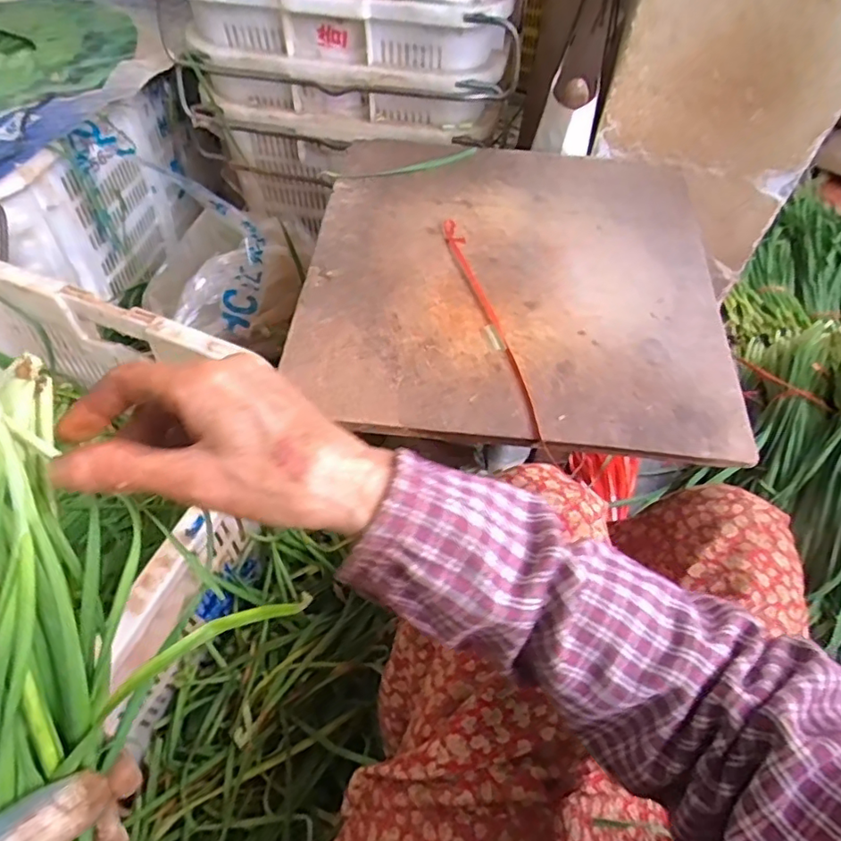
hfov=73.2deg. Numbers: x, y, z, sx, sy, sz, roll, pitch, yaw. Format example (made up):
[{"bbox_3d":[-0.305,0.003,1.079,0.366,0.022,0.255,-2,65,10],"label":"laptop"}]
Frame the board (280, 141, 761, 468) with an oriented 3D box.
[{"bbox_3d":[0.100,-0.169,0.609,0.420,0.019,0.440,6,56,2],"label":"board"}]

